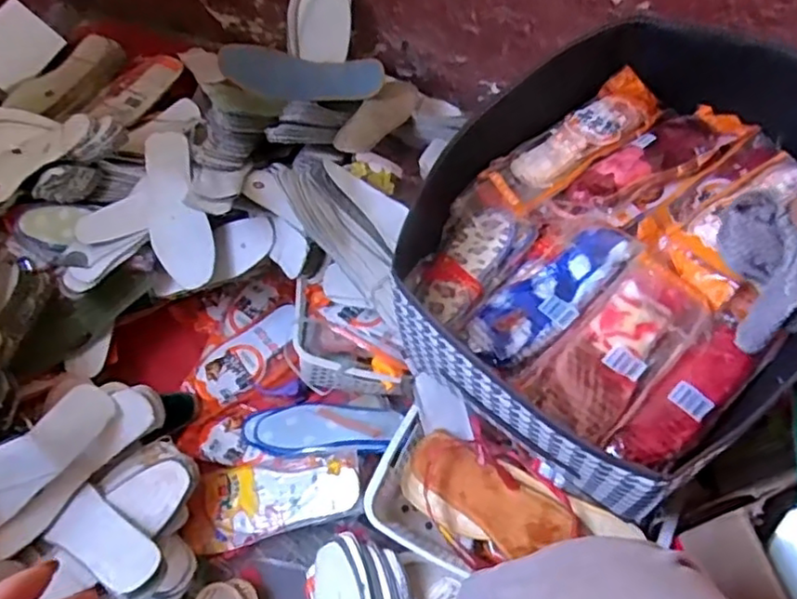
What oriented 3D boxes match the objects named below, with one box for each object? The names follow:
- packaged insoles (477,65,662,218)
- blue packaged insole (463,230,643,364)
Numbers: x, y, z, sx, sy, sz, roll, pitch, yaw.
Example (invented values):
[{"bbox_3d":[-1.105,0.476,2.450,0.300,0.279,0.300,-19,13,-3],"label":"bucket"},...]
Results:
[{"bbox_3d":[0.192,-0.173,0.690,0.237,0.028,0.073,-38,67,-18],"label":"packaged insoles"},{"bbox_3d":[0.143,-0.012,0.604,0.178,0.028,0.070,-38,67,-18],"label":"blue packaged insole"}]

